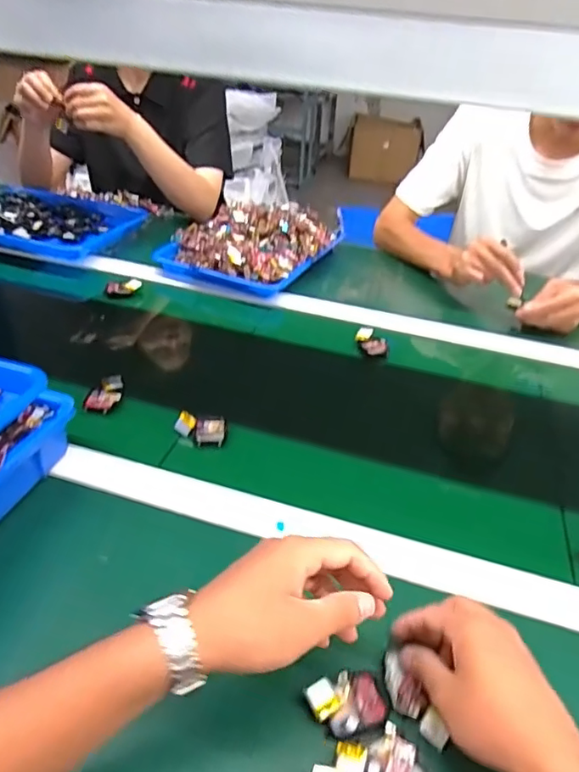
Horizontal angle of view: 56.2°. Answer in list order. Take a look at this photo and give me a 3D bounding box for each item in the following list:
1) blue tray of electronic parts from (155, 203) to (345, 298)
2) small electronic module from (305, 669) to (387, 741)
[{"bbox_3d":[-0.058,-0.273,1.001,0.238,0.080,0.311,23,40,23],"label":"blue tray of electronic parts"},{"bbox_3d":[0.040,0.222,0.381,0.051,0.011,0.037,-10,39,-19],"label":"small electronic module"}]

